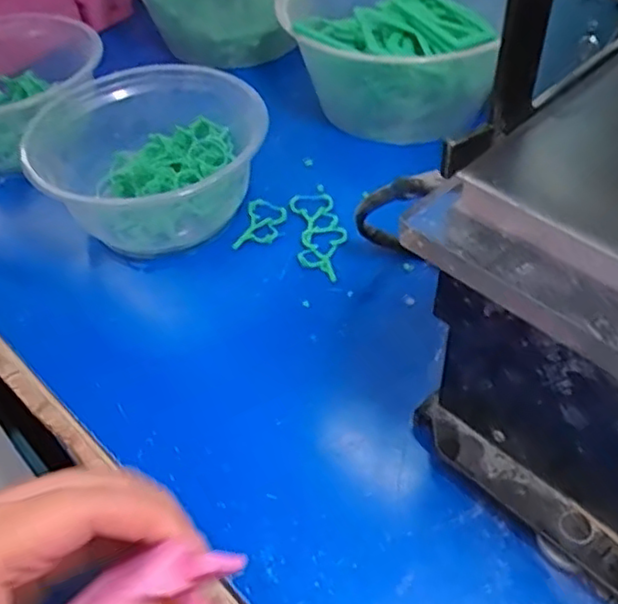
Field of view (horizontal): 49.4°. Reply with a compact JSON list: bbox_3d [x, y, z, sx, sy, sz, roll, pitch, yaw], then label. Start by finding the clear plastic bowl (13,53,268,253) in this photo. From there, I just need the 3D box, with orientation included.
[{"bbox_3d":[-0.094,-0.084,0.405,0.127,0.065,0.130,-2,48,2],"label":"clear plastic bowl"}]

